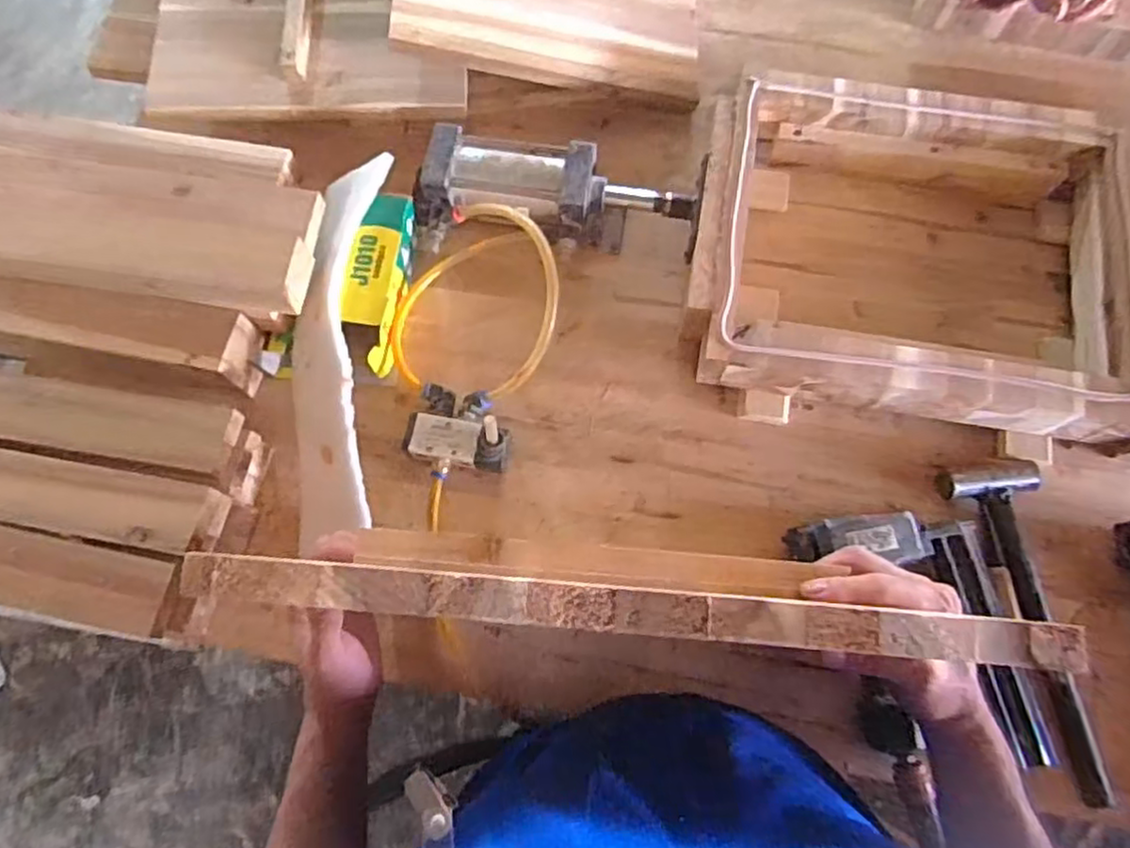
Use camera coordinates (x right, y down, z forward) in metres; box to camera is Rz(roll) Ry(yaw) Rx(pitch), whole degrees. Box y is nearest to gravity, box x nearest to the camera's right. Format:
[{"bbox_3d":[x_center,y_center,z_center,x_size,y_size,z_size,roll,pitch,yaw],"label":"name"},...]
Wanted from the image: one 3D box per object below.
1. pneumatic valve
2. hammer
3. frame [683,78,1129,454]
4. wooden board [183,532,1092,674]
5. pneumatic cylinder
[{"bbox_3d":[-0.103,0.005,0.665,0.104,0.070,0.090,13,74,5],"label":"pneumatic valve"},{"bbox_3d":[0.427,0.171,0.613,0.086,0.030,0.290,-13,73,-3],"label":"hammer"},{"bbox_3d":[0.358,-0.176,0.703,0.453,0.082,0.354,9,73,4],"label":"frame"},{"bbox_3d":[0.029,0.090,0.389,0.376,0.174,0.021,5,86,2],"label":"wooden board"},{"bbox_3d":[-0.007,-0.234,0.734,0.298,0.083,0.106,7,73,3],"label":"pneumatic cylinder"}]

